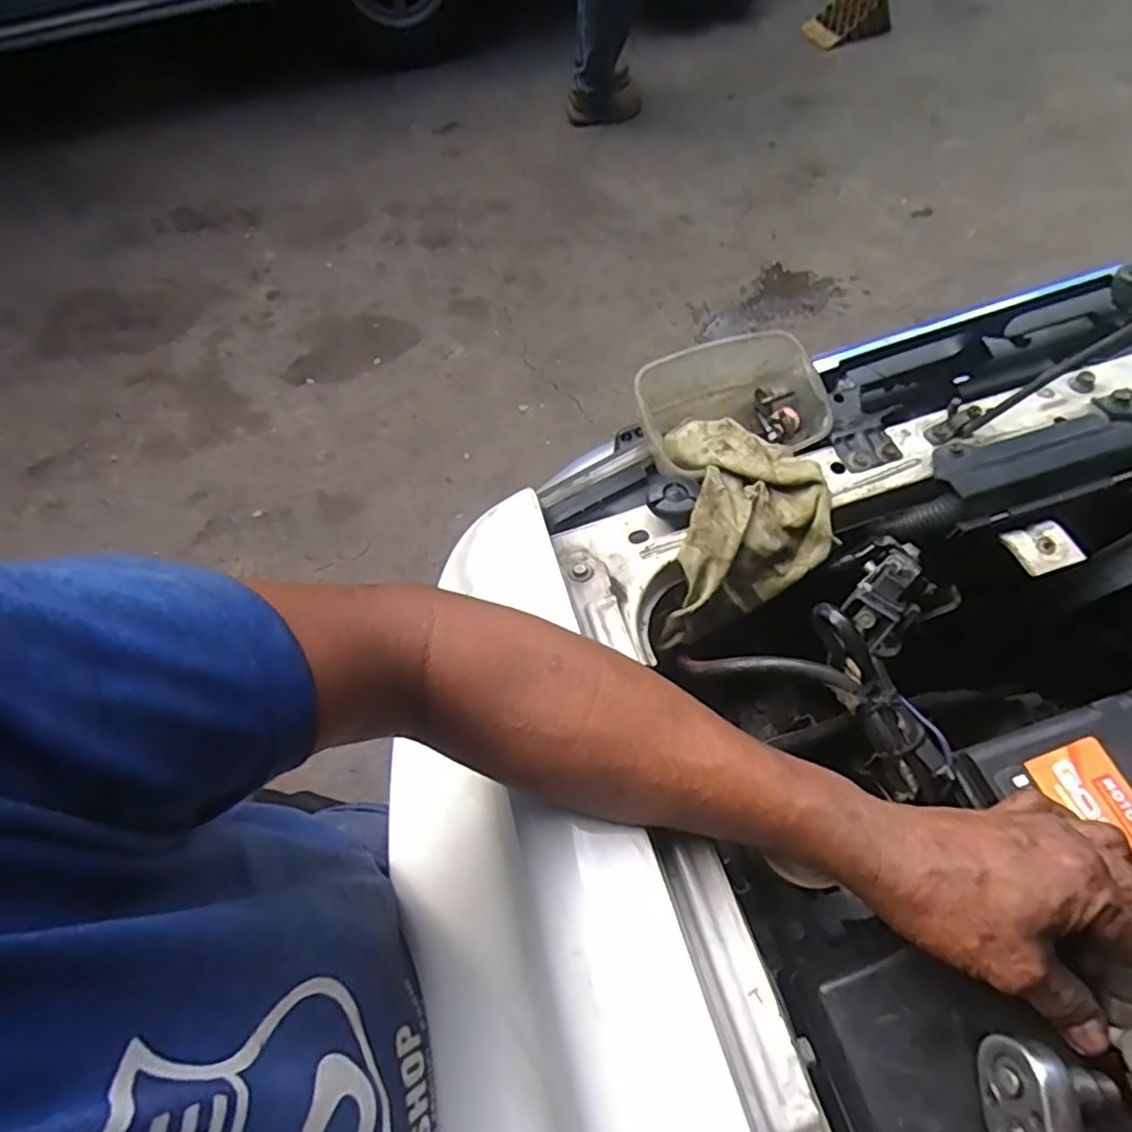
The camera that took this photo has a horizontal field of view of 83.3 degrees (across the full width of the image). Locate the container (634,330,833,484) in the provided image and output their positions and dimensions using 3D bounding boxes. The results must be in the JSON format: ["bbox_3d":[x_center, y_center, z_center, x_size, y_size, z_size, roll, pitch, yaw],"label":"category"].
[{"bbox_3d":[0.135,-0.126,0.522,0.156,0.057,0.106,-22,64,-7],"label":"container"}]

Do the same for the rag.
[{"bbox_3d":[0.132,-0.033,0.472,0.110,0.050,0.170,3,64,5],"label":"rag"}]

